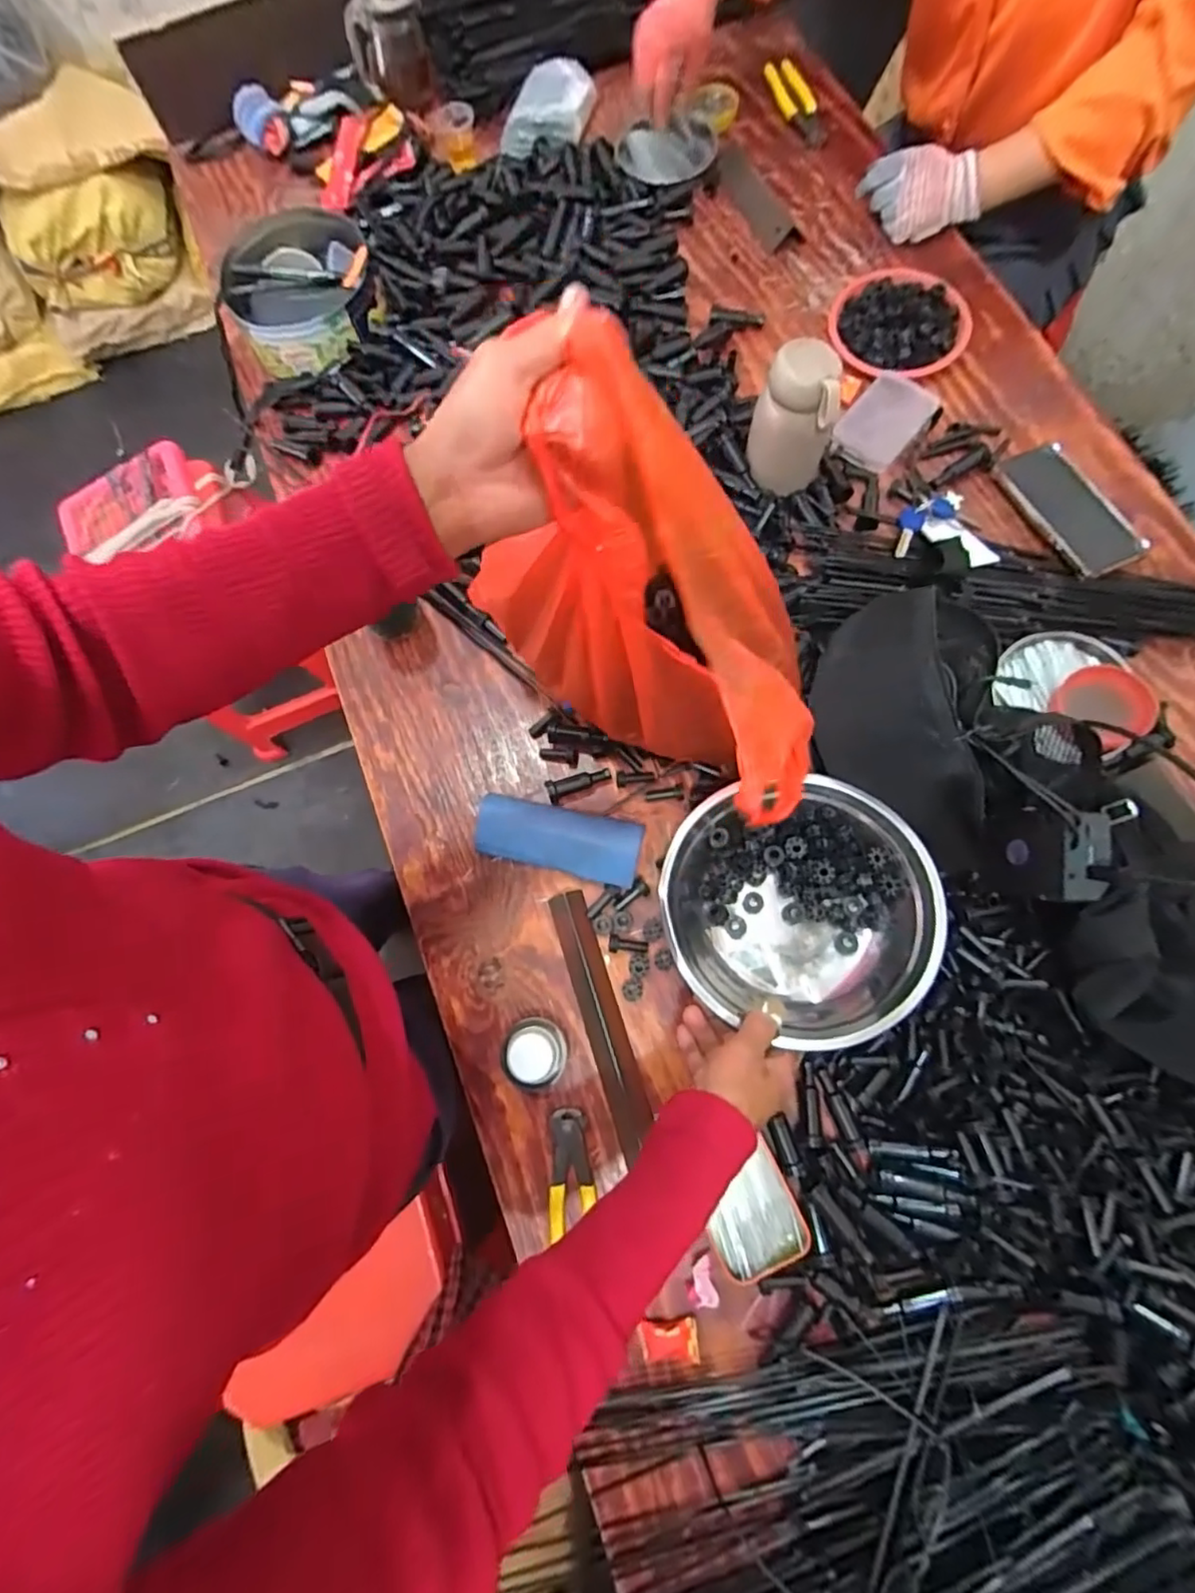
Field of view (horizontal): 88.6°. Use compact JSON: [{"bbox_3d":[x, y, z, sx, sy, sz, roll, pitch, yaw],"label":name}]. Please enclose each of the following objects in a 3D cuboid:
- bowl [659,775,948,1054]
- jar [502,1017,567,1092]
[{"bbox_3d":[0.168,0.097,0.544,0.213,0.100,0.212,0,73,1],"label":"bowl"},{"bbox_3d":[-0.056,0.233,0.552,0.055,0.038,0.060,-1,76,4],"label":"jar"}]

